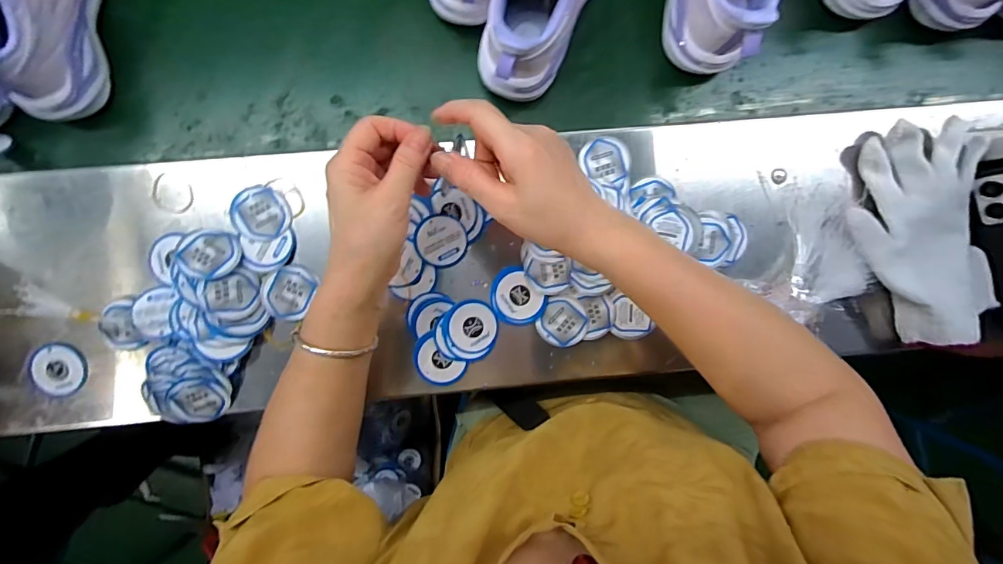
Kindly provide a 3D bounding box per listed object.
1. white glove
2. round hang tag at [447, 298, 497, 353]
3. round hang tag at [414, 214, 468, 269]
[{"bbox_3d":[0.404,-0.045,0.437,0.135,0.034,0.203,-12,96,-2],"label":"white glove"},{"bbox_3d":[-0.027,0.042,0.434,0.046,0.010,0.048,-1,95,-3],"label":"round hang tag"},{"bbox_3d":[-0.057,-0.038,0.433,0.048,0.005,0.048,-3,106,-9],"label":"round hang tag"}]

